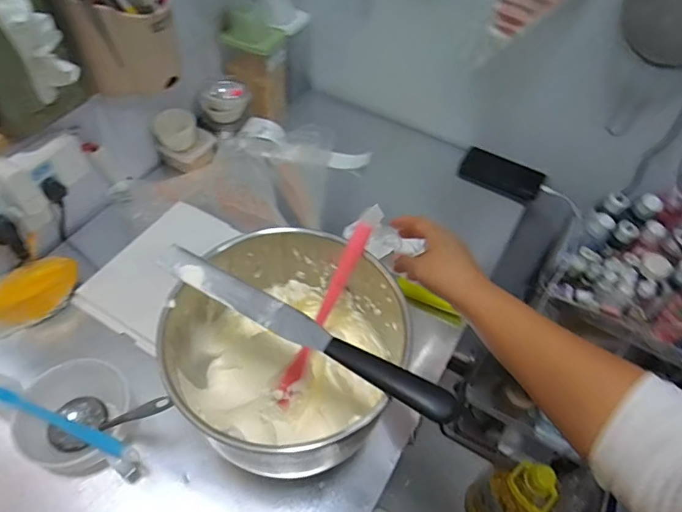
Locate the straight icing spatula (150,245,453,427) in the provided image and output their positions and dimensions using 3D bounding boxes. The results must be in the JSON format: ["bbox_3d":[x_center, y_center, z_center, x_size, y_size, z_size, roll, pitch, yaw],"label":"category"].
[{"bbox_3d":[-0.043,0.062,0.443,0.311,0.021,0.031,27,56,16],"label":"straight icing spatula"}]

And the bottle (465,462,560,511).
[{"bbox_3d":[0.402,0.568,1.141,0.132,0.321,0.151,-19,56,-18],"label":"bottle"}]

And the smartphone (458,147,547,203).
[{"bbox_3d":[0.294,-0.149,0.898,0.145,0.010,0.062,26,91,14],"label":"smartphone"}]

